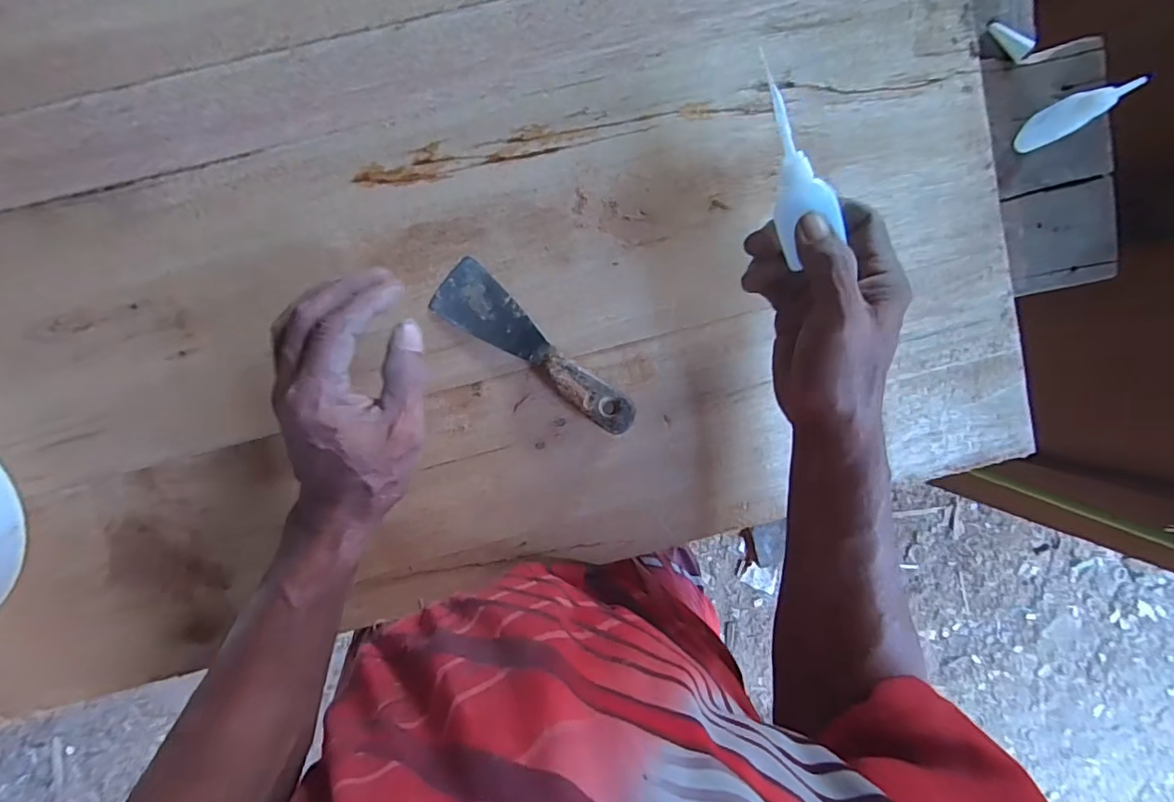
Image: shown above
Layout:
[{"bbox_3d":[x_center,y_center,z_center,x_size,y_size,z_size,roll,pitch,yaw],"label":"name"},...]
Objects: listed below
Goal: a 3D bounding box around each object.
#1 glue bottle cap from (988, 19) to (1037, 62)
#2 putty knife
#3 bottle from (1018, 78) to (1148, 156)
[{"bbox_3d":[0.329,-0.283,0.426,0.013,0.011,0.039,-41,80,2],"label":"glue bottle cap"},{"bbox_3d":[-0.035,-0.037,0.390,0.162,0.024,0.042,36,93,-7],"label":"putty knife"},{"bbox_3d":[0.355,-0.207,0.394,0.016,0.086,0.028,-4,97,-11],"label":"bottle"}]

